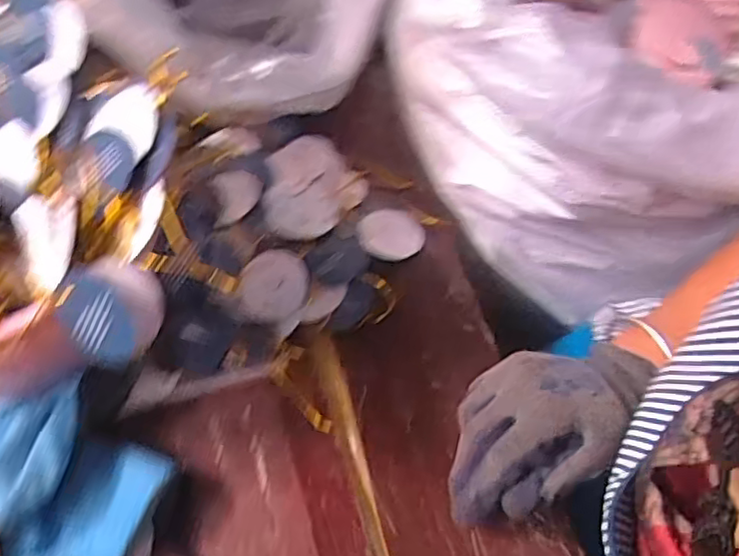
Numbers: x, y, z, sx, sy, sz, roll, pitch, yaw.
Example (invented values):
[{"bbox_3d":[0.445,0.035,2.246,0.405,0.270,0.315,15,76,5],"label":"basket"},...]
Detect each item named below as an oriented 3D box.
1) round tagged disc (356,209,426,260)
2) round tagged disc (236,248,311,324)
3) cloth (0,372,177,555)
[{"bbox_3d":[0.018,-0.038,0.518,0.056,0.008,0.050,-7,64,-6],"label":"round tagged disc"},{"bbox_3d":[-0.074,0.006,0.485,0.053,0.013,0.058,1,64,-3],"label":"round tagged disc"},{"bbox_3d":[-0.201,0.135,0.407,0.126,0.043,0.106,31,66,12],"label":"cloth"}]

